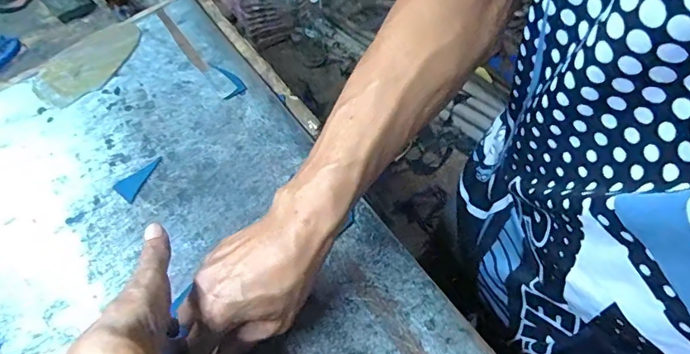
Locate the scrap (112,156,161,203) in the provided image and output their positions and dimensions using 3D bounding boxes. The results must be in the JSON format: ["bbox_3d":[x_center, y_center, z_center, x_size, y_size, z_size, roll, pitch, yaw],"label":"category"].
[{"bbox_3d":[-0.217,0.000,0.497,0.028,0.004,0.055,34,63,21],"label":"scrap"}]

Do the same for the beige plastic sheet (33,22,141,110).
[{"bbox_3d":[-0.326,-0.146,0.593,0.089,0.008,0.140,29,70,16],"label":"beige plastic sheet"}]

